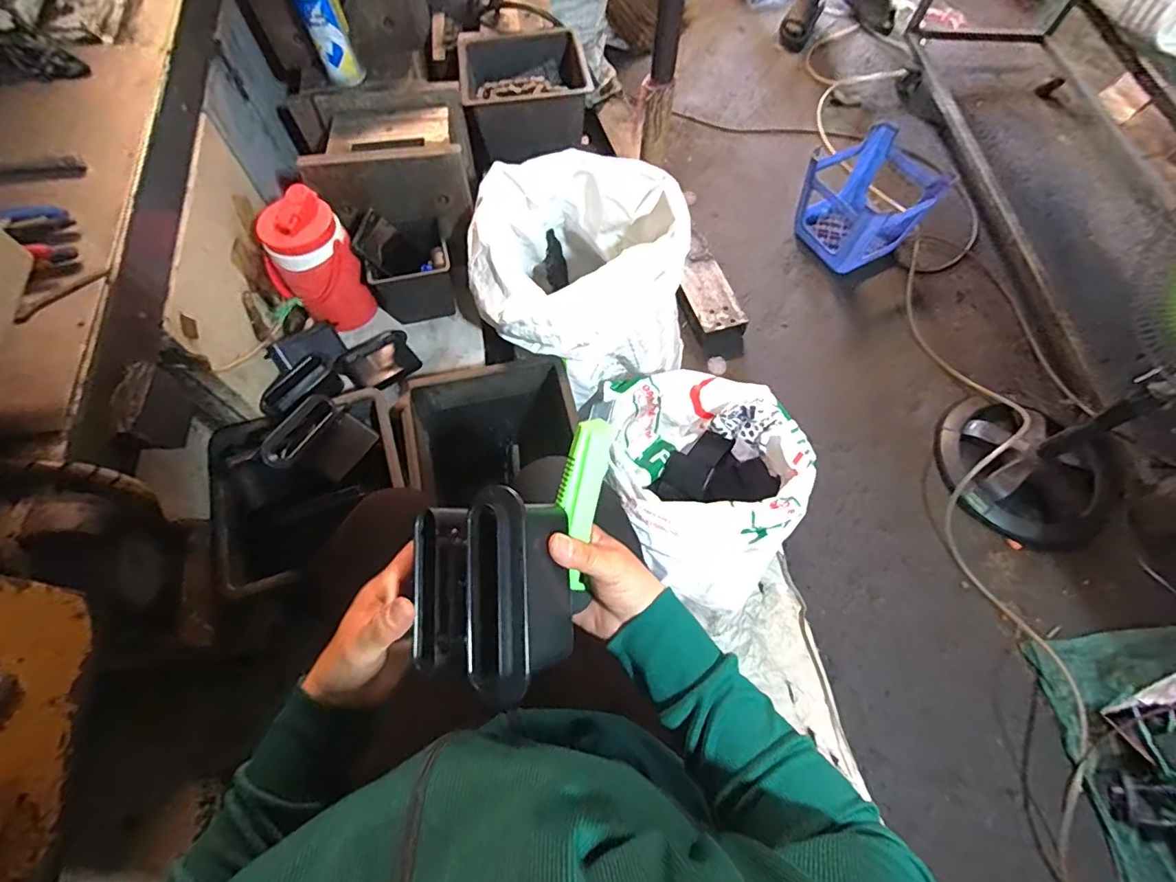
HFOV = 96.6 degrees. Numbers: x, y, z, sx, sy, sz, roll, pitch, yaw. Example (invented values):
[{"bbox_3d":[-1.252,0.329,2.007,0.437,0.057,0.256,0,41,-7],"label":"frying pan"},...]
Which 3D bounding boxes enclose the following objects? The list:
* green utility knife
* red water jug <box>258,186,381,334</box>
[{"bbox_3d":[-0.005,0.041,0.391,0.031,0.018,0.136,11,92,6],"label":"green utility knife"},{"bbox_3d":[-0.436,-0.274,0.854,0.132,0.222,0.099,-39,71,-16],"label":"red water jug"}]

